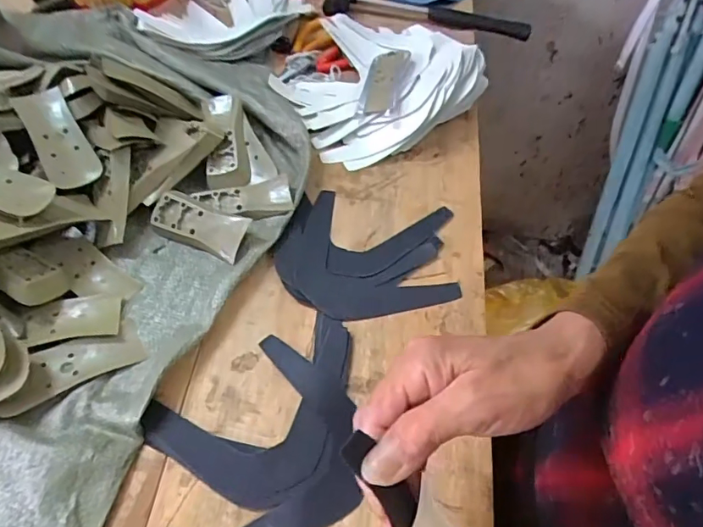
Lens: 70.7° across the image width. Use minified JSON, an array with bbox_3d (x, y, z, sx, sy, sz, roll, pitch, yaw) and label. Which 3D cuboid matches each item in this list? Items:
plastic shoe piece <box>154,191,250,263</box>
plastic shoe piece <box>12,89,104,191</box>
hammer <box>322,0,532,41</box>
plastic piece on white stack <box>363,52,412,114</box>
[{"bbox_3d":[-0.140,-0.036,0.464,0.093,0.021,0.042,23,89,15],"label":"plastic shoe piece"},{"bbox_3d":[-0.268,-0.114,0.454,0.043,0.016,0.108,-29,80,-21],"label":"plastic shoe piece"},{"bbox_3d":[0.104,-0.350,0.679,0.283,0.028,0.072,10,56,3],"label":"hammer"},{"bbox_3d":[0.039,-0.212,0.567,0.038,0.008,0.121,10,53,8],"label":"plastic piece on white stack"}]

